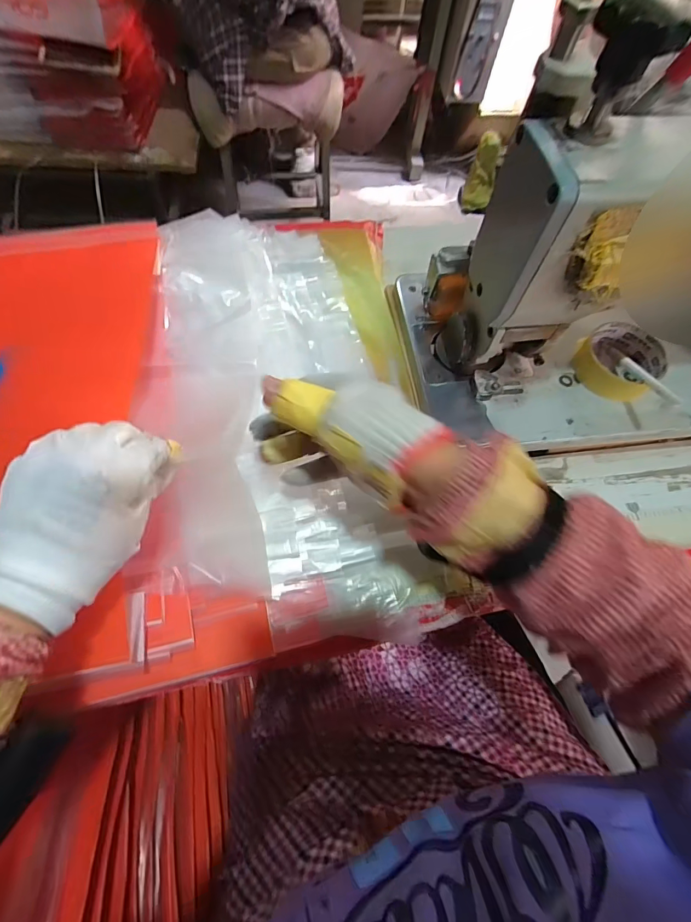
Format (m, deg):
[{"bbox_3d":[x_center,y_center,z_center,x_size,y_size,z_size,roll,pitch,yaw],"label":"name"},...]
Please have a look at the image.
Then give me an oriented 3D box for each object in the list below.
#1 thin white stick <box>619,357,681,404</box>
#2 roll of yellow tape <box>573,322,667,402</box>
[{"bbox_3d":[0.295,-0.080,0.392,0.007,0.011,0.081,-5,44,-6],"label":"thin white stick"},{"bbox_3d":[0.290,-0.104,0.428,0.078,0.039,0.077,2,66,-4],"label":"roll of yellow tape"}]

